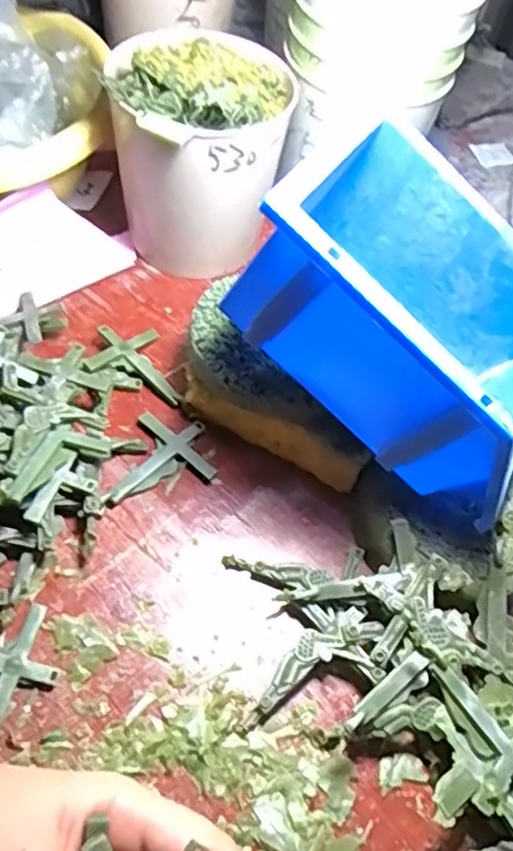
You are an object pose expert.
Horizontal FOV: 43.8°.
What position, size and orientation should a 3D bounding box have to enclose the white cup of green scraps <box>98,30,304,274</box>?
[{"bbox_3d":[-0.036,-0.173,0.422,0.106,0.127,0.099,3,56,-5],"label":"white cup of green scraps"}]

